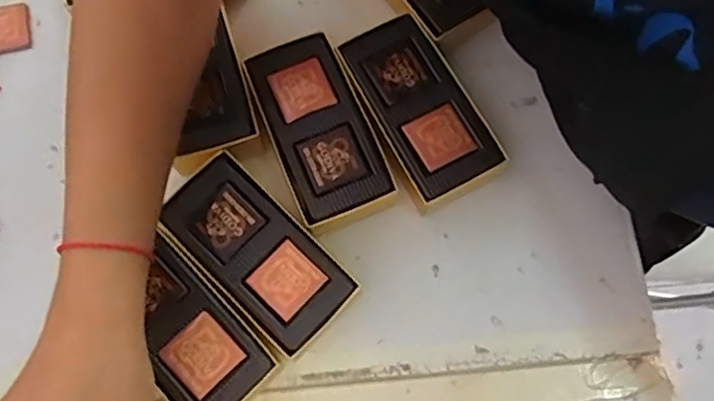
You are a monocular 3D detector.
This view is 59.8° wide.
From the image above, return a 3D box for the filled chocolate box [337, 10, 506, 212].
[{"bbox_3d":[0.037,-0.052,0.380,0.060,0.030,0.115,-25,77,-7],"label":"filled chocolate box"}]

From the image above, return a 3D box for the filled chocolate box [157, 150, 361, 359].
[{"bbox_3d":[-0.057,0.031,0.357,0.112,0.032,0.055,44,79,10],"label":"filled chocolate box"}]

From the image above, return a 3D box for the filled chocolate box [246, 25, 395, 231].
[{"bbox_3d":[-0.023,-0.039,0.376,0.055,0.031,0.115,-23,76,-6],"label":"filled chocolate box"}]

